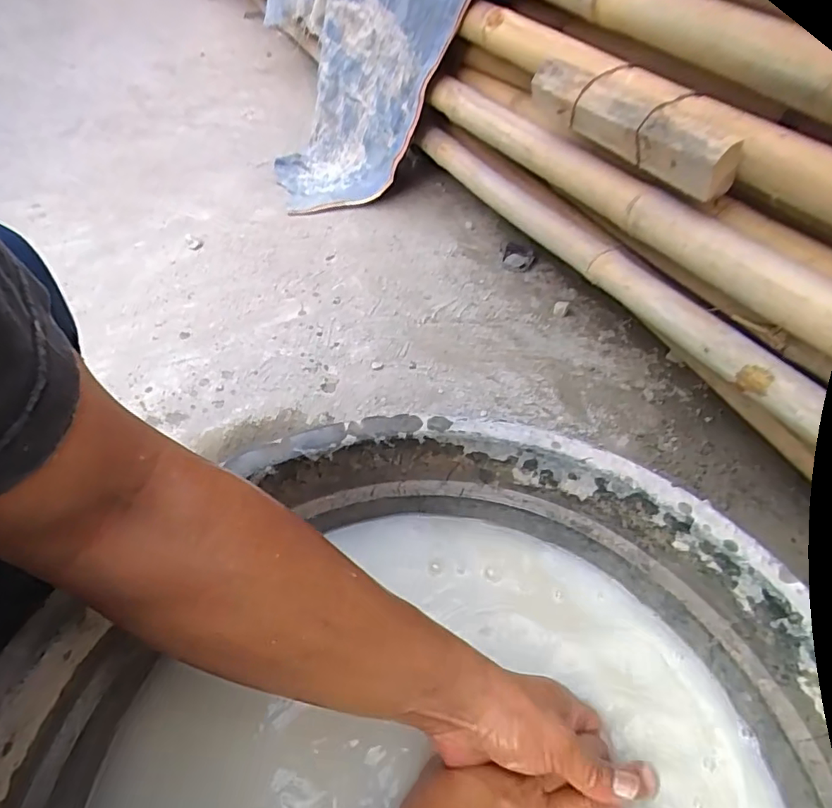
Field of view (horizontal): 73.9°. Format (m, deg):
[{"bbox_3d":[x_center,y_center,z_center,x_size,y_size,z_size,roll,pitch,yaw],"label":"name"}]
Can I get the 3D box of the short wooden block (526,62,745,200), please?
[{"bbox_3d":[0.226,-0.320,0.627,0.031,0.065,0.319,-21,55,-18],"label":"short wooden block"}]

